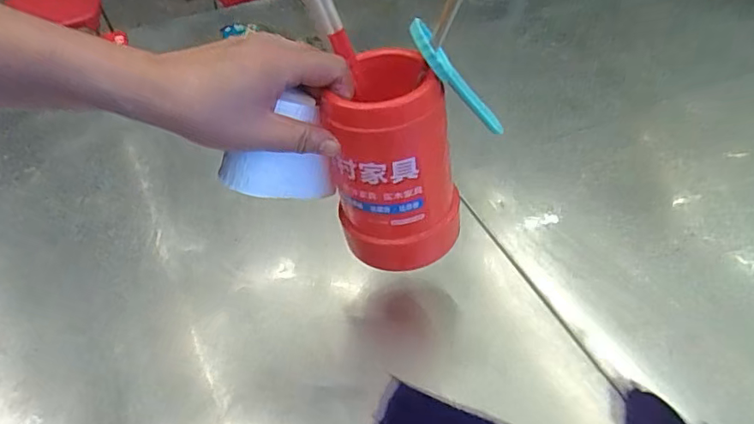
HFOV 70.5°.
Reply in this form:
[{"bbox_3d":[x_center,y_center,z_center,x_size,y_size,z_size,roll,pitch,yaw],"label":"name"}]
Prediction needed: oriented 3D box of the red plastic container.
[{"bbox_3d":[0.013,-0.031,0.381,0.087,0.150,0.072,-8,34,-2],"label":"red plastic container"}]

